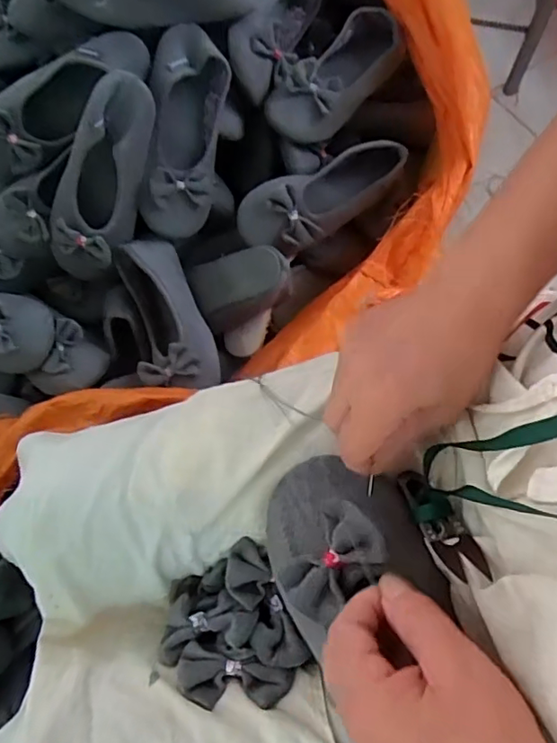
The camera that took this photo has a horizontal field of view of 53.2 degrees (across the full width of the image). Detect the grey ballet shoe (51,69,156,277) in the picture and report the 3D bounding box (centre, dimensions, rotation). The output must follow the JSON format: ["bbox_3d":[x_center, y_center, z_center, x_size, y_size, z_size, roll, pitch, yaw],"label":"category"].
[{"bbox_3d":[-0.210,-0.220,0.659,0.081,0.059,0.247,32,114,13],"label":"grey ballet shoe"}]

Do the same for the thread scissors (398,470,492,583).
[{"bbox_3d":[0.094,0.090,0.333,0.022,0.097,0.014,-15,111,-3],"label":"thread scissors"}]

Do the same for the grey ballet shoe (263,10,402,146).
[{"bbox_3d":[0.076,-0.387,0.738,0.098,0.062,0.218,36,76,14],"label":"grey ballet shoe"}]

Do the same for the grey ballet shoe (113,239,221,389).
[{"bbox_3d":[-0.137,-0.070,0.691,0.094,0.055,0.203,-14,70,-2],"label":"grey ballet shoe"}]

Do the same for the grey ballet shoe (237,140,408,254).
[{"bbox_3d":[0.056,-0.229,0.719,0.230,0.074,0.087,-33,72,-9],"label":"grey ballet shoe"}]

